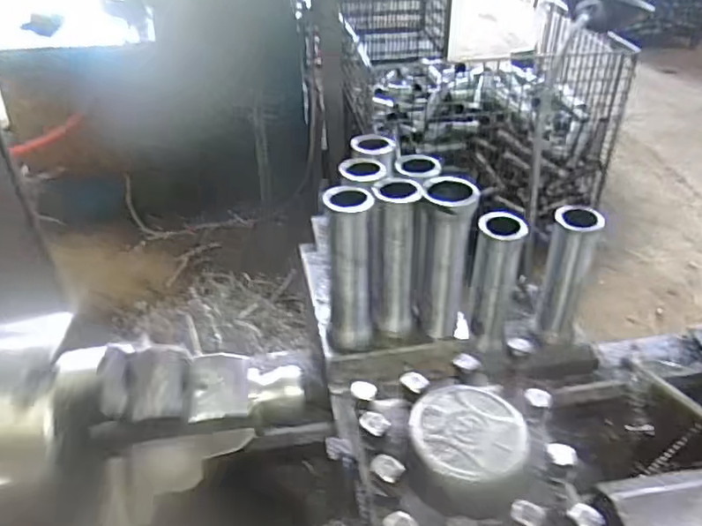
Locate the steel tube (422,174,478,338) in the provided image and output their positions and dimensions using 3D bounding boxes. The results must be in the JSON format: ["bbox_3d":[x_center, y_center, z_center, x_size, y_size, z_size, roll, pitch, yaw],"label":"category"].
[{"bbox_3d":[0.108,-0.001,0.699,0.058,0.199,0.048,8,38,9],"label":"steel tube"}]

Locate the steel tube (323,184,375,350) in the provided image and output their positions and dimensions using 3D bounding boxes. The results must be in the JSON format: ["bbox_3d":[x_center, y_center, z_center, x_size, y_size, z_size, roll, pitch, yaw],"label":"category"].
[{"bbox_3d":[-0.001,0.010,0.680,0.052,0.193,0.051,-6,38,-8],"label":"steel tube"}]

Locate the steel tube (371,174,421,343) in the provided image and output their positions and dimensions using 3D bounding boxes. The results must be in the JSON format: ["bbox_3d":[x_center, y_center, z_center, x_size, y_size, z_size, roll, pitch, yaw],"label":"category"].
[{"bbox_3d":[0.052,-0.003,0.703,0.053,0.193,0.054,1,38,1],"label":"steel tube"}]

